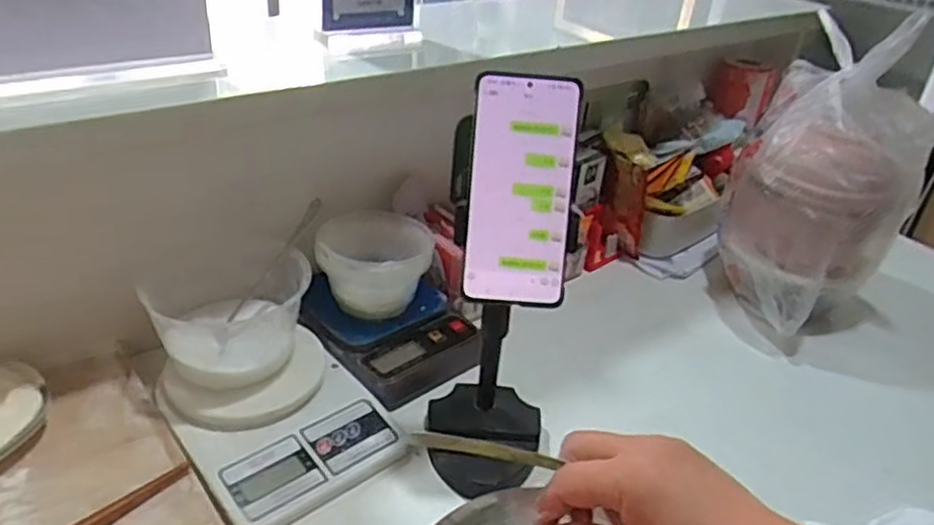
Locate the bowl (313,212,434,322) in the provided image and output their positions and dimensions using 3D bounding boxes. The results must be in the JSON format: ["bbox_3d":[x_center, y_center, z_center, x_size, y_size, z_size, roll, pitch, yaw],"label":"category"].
[{"bbox_3d":[-0.097,0.006,0.742,0.115,0.087,0.098,4,31,-4],"label":"bowl"}]

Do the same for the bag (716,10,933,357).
[{"bbox_3d":[0.404,-0.078,0.805,0.183,0.316,0.206,20,34,22],"label":"bag"}]

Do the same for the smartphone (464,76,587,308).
[{"bbox_3d":[0.040,-0.051,0.493,0.077,0.161,0.005,3,6,1],"label":"smartphone"}]

